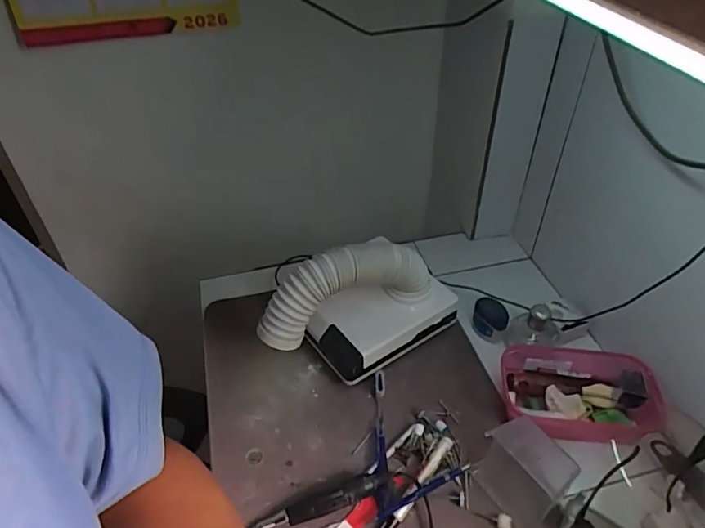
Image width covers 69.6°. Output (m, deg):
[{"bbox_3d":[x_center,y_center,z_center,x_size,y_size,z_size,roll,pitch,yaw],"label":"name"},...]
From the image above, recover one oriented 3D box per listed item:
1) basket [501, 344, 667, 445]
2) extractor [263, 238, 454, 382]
[{"bbox_3d":[0.296,0.169,0.676,0.184,0.071,0.117,5,43,6],"label":"basket"},{"bbox_3d":[0.014,0.071,0.716,0.262,0.175,0.111,-25,48,-24],"label":"extractor"}]

